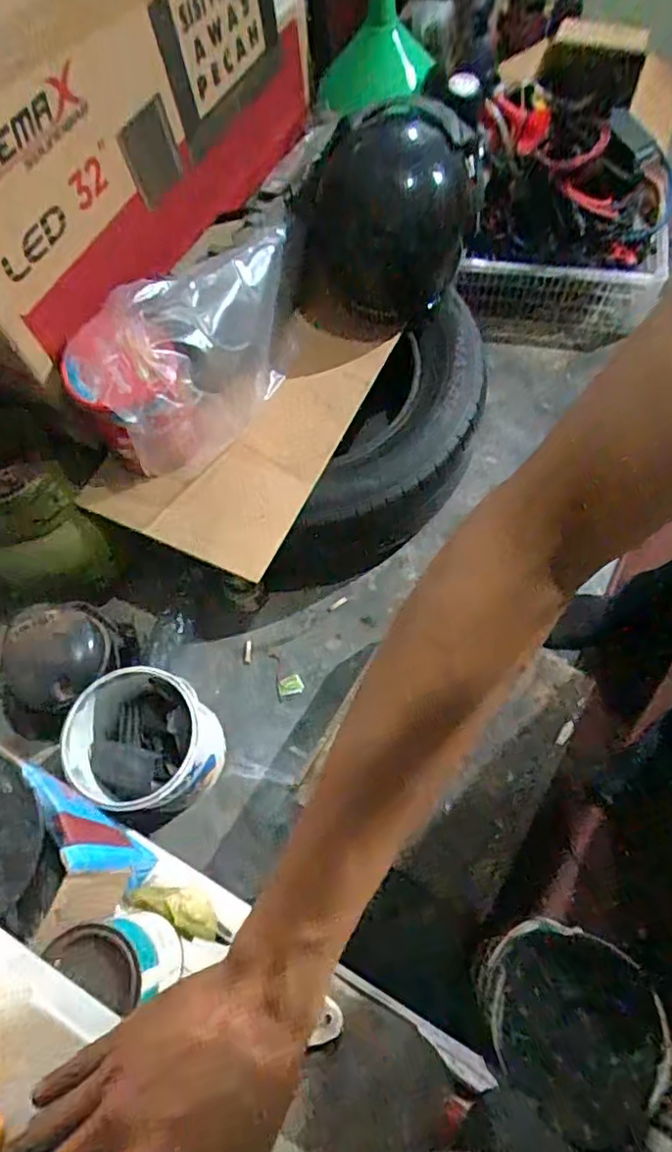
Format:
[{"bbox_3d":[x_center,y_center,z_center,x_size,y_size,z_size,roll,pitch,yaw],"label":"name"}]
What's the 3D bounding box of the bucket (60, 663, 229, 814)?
[{"bbox_3d":[-0.274,0.251,0.890,0.176,0.205,0.175,-1,67,2],"label":"bucket"}]

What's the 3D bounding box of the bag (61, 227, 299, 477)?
[{"bbox_3d":[-0.192,-0.354,0.908,0.160,0.211,0.423,28,71,13],"label":"bag"}]

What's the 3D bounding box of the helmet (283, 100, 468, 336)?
[{"bbox_3d":[0.088,-0.609,1.095,0.303,0.312,0.368,4,68,5],"label":"helmet"}]

